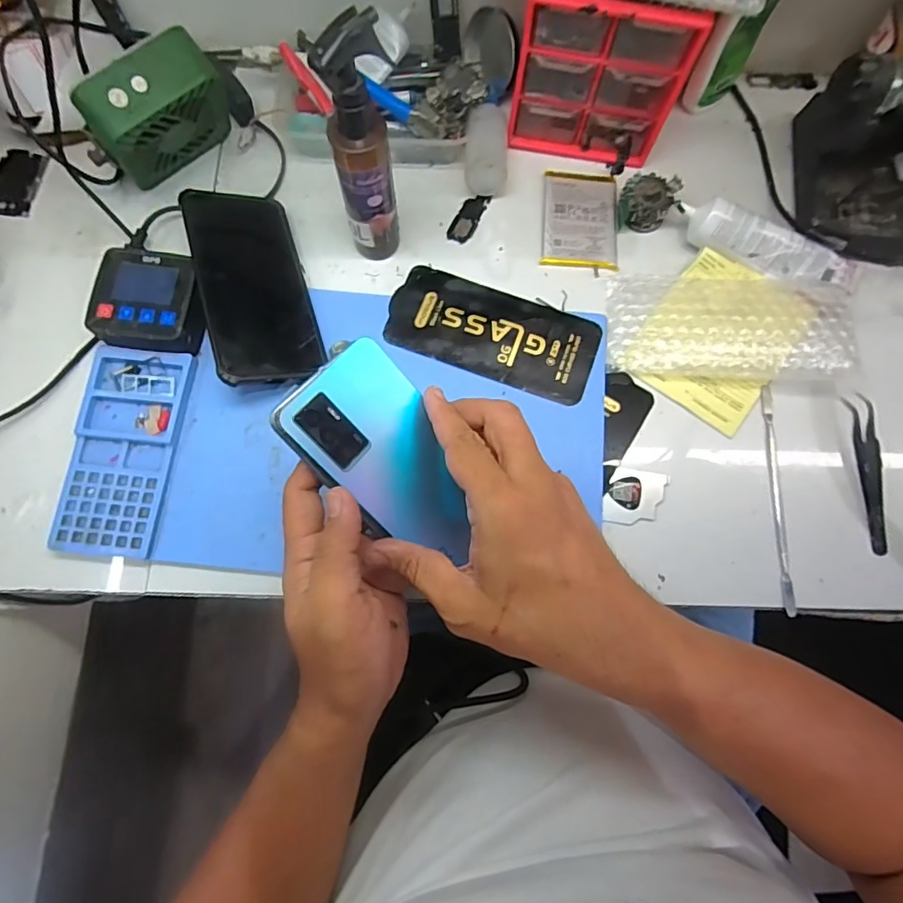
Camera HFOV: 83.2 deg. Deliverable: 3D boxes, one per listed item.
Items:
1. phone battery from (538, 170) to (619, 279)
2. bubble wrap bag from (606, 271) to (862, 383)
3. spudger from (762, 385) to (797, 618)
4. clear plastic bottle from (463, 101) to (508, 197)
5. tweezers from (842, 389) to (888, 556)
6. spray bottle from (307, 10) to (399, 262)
[{"bbox_3d":[0.110,-0.199,0.434,0.062,0.008,0.096,5,76,1],"label":"phone battery"},{"bbox_3d":[0.215,-0.101,0.394,0.176,0.026,0.088,3,75,0],"label":"bubble wrap bag"},{"bbox_3d":[0.241,0.031,0.373,0.007,0.005,0.169,4,75,1],"label":"spudger"},{"bbox_3d":[0.029,-0.253,0.429,0.035,0.034,0.069,1,75,0],"label":"clear plastic bottle"},{"bbox_3d":[0.309,0.015,0.372,0.012,0.010,0.116,1,75,0],"label":"tweezers"},{"bbox_3d":[-0.059,-0.193,0.345,0.039,0.164,0.032,-14,76,-4],"label":"spray bottle"}]

